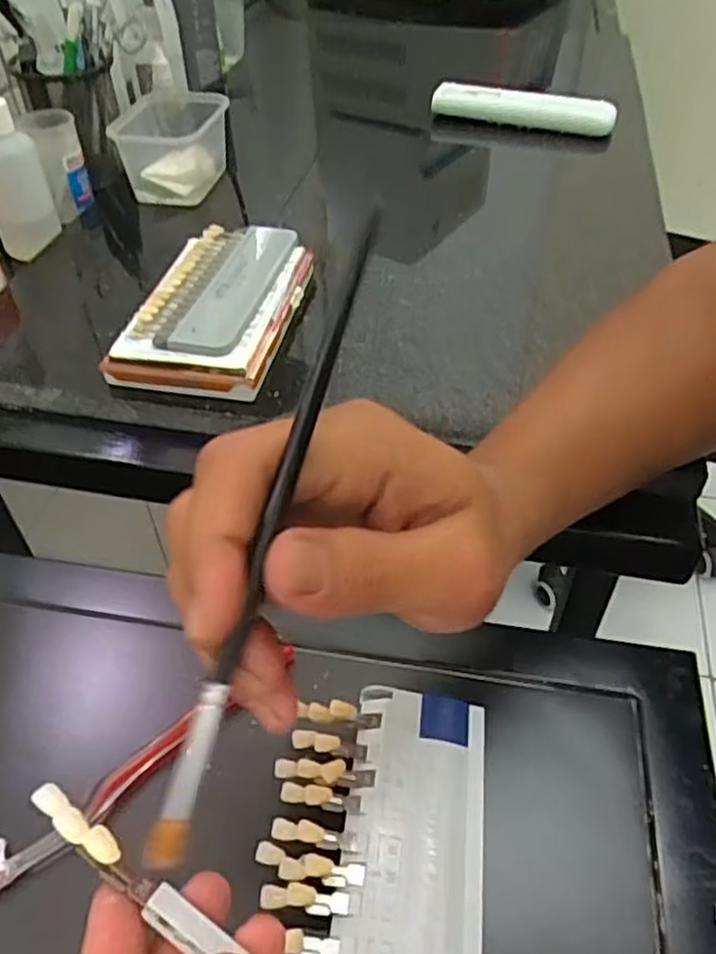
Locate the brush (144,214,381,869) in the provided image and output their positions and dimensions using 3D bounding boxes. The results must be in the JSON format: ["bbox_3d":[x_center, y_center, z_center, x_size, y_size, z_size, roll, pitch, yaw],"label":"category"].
[{"bbox_3d":[-0.024,0.017,0.191,0.009,0.010,0.177,18,90,17],"label":"brush"}]

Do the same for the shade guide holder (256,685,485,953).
[{"bbox_3d":[0.007,0.166,0.294,0.089,0.017,0.166,5,46,6],"label":"shade guide holder"}]

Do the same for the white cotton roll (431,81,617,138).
[{"bbox_3d":[0.163,-0.367,0.714,0.178,0.032,0.026,12,47,12],"label":"white cotton roll"}]

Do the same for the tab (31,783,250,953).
[{"bbox_3d":[-0.064,0.111,0.201,0.072,0.006,0.009,35,53,9],"label":"tab"}]

